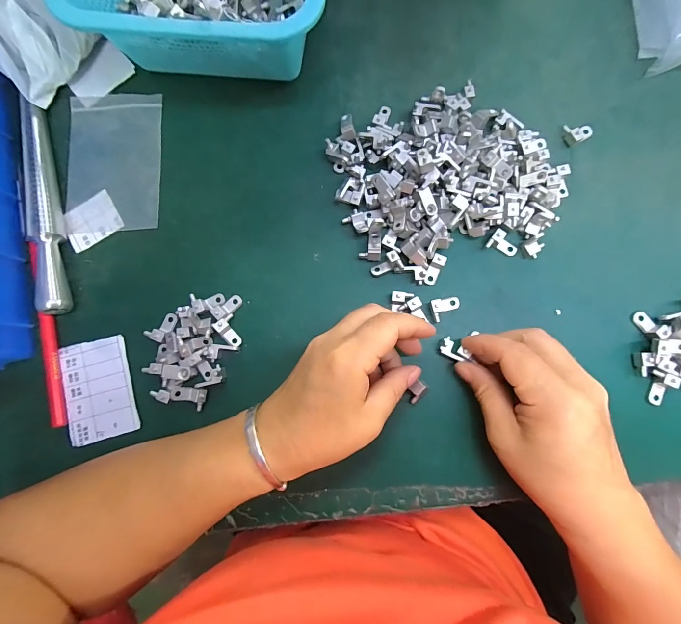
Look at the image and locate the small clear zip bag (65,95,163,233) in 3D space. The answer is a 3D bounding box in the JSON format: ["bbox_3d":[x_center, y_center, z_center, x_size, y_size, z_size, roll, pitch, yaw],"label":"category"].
[{"bbox_3d":[-0.194,-0.129,0.286,0.079,0.009,0.121,-2,82,2],"label":"small clear zip bag"}]

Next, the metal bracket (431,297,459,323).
[{"bbox_3d":[0.081,-0.002,0.258,0.024,0.009,0.017,-11,82,1],"label":"metal bracket"}]

